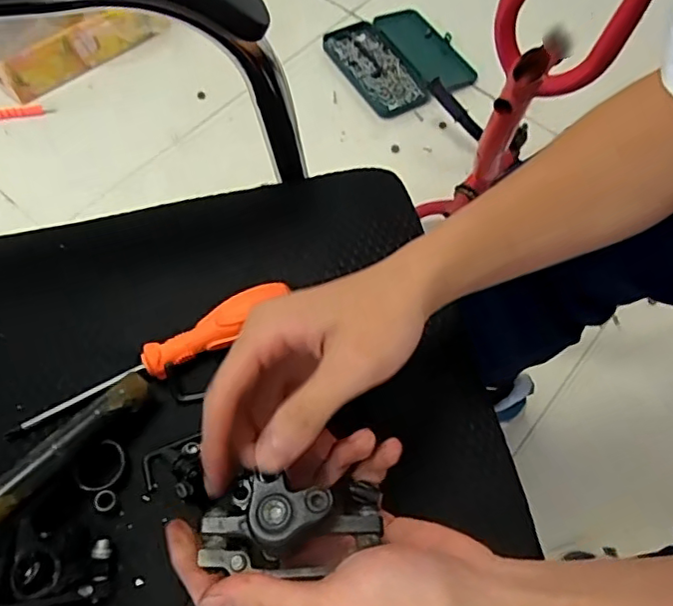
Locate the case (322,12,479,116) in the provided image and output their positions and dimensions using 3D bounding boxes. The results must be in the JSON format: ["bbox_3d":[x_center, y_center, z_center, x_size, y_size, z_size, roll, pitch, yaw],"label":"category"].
[{"bbox_3d":[0.132,-0.498,1.178,0.242,0.030,0.252,-32,68,-18],"label":"case"}]

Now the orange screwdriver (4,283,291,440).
[{"bbox_3d":[-0.120,0.039,0.378,0.191,0.030,0.026,-28,67,-16],"label":"orange screwdriver"}]

